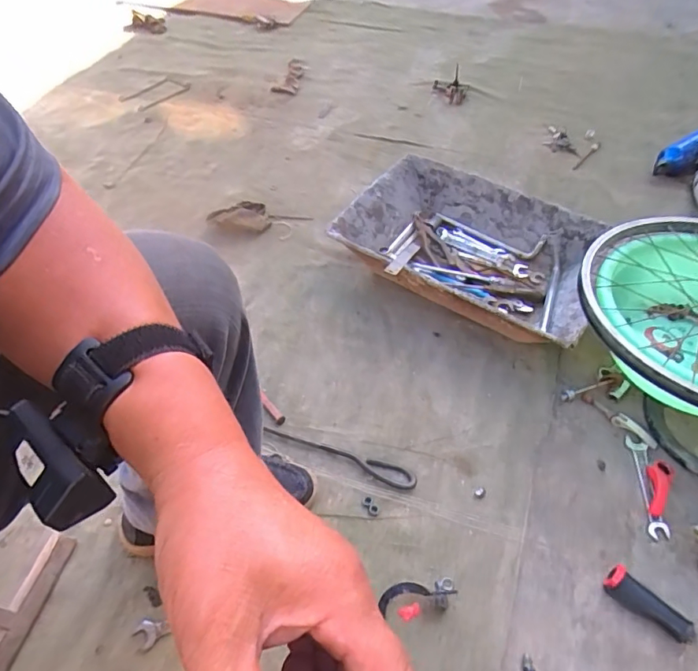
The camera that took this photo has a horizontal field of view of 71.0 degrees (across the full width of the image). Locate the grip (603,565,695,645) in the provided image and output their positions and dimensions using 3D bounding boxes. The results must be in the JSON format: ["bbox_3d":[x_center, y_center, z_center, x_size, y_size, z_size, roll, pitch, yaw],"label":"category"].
[{"bbox_3d":[0.375,0.339,0.612,0.104,0.026,0.036,35,61,26],"label":"grip"}]

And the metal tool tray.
[{"bbox_3d":[0.231,-0.153,0.954,0.483,0.121,0.311,30,59,23],"label":"metal tool tray"}]

